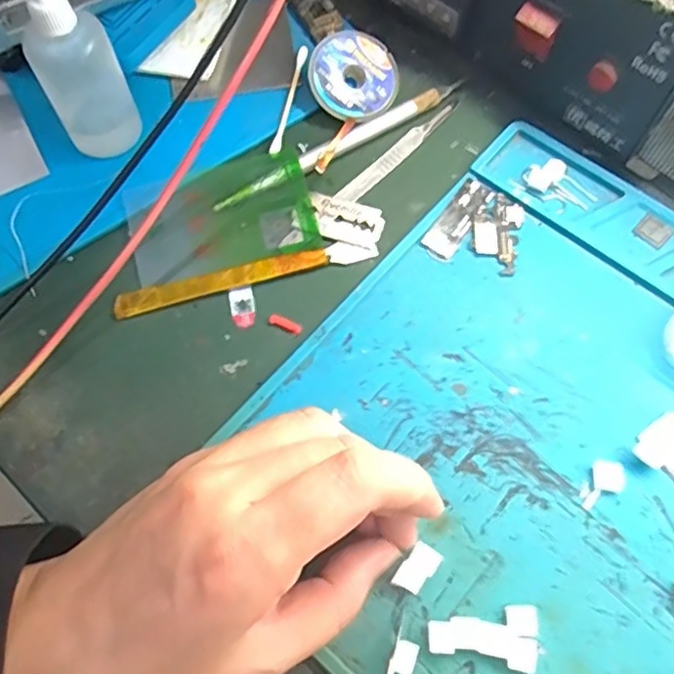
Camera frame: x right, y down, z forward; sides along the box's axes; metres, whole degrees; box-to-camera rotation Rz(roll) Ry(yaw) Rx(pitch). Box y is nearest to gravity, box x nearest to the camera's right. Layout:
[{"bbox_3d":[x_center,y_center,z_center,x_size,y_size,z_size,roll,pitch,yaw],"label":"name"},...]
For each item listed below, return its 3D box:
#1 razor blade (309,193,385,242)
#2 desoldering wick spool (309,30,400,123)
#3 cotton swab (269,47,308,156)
[{"bbox_3d":[0.004,-0.056,0.304,0.036,0.004,0.019,11,67,6],"label":"razor blade"},{"bbox_3d":[0.009,-0.131,0.324,0.045,0.008,0.045,0,88,-13],"label":"desoldering wick spool"},{"bbox_3d":[-0.025,-0.121,0.327,0.005,0.006,0.068,11,66,5],"label":"cotton swab"}]

